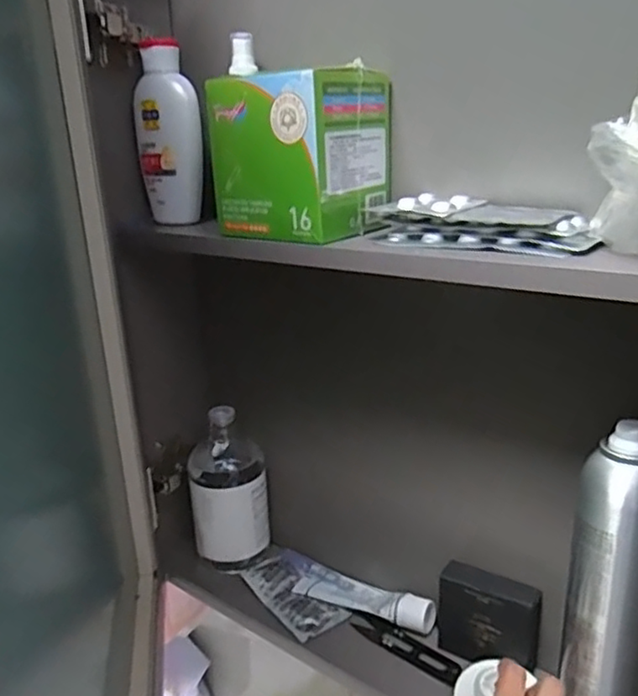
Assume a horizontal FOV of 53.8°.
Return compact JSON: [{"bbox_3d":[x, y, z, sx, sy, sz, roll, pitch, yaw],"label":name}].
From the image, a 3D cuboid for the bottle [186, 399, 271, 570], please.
[{"bbox_3d":[-0.088,0.145,0.626,0.073,0.163,0.060,-6,19,-10],"label":"bottle"}]

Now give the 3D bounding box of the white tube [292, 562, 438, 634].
[{"bbox_3d":[0.041,0.226,0.580,0.134,0.022,0.038,9,22,32],"label":"white tube"}]

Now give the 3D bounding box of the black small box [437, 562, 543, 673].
[{"bbox_3d":[0.135,0.214,0.501,0.077,0.073,0.021,6,20,25],"label":"black small box"}]

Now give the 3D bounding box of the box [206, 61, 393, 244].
[{"bbox_3d":[-0.012,-0.137,0.450,0.099,0.104,0.086,11,23,35],"label":"box"}]

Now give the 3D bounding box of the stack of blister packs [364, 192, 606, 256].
[{"bbox_3d":[0.103,-0.079,0.396,0.140,0.027,0.052,12,24,38],"label":"stack of blister packs"}]

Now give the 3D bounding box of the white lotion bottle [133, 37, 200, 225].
[{"bbox_3d":[-0.127,-0.178,0.529,0.040,0.140,0.042,-12,21,-26],"label":"white lotion bottle"}]

